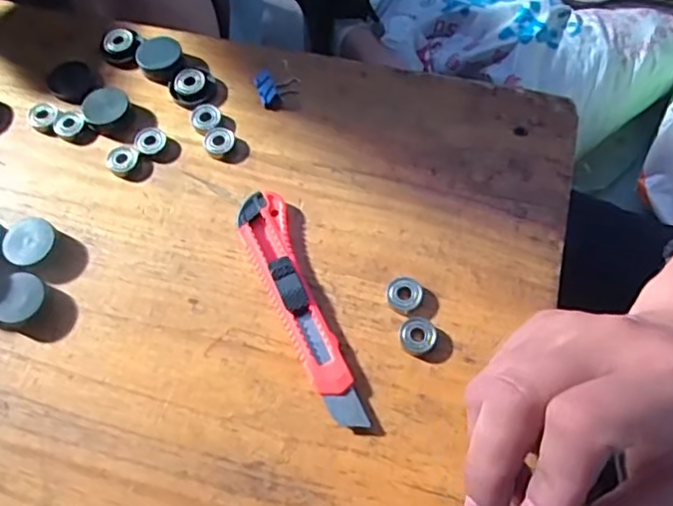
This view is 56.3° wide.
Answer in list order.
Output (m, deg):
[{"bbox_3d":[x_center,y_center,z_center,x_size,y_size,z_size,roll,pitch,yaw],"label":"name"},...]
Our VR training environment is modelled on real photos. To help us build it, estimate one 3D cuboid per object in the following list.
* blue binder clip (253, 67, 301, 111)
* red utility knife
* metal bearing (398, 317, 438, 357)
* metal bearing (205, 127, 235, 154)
[{"bbox_3d":[-0.042,-0.121,0.451,0.030,0.009,0.039,-19,64,-6],"label":"blue binder clip"},{"bbox_3d":[-0.023,0.030,0.378,0.032,0.014,0.158,-22,65,-8],"label":"red utility knife"},{"bbox_3d":[0.047,0.048,0.366,0.021,0.009,0.023,-1,64,3],"label":"metal bearing"},{"bbox_3d":[-0.080,-0.076,0.427,0.020,0.005,0.019,-1,64,3],"label":"metal bearing"}]

